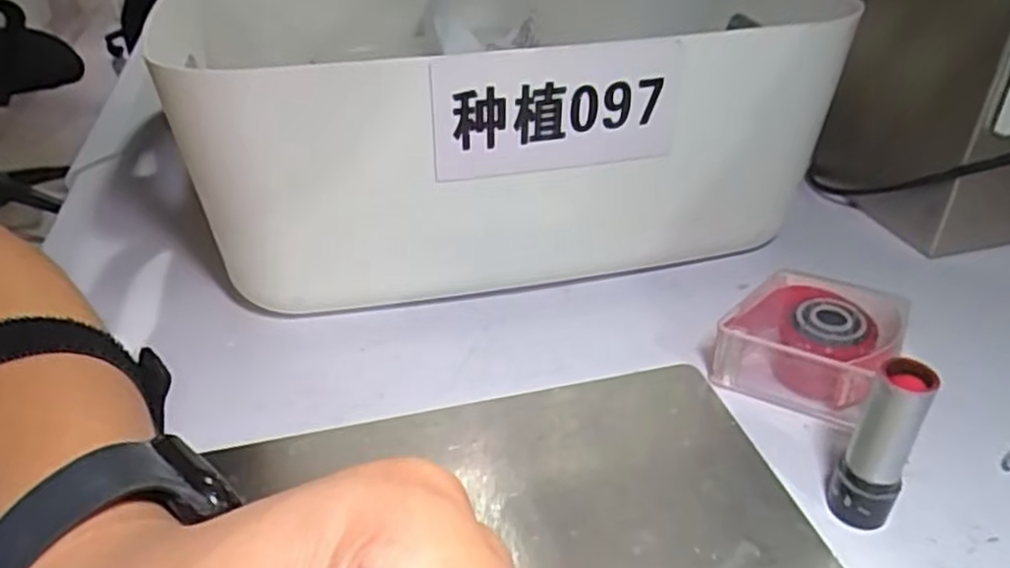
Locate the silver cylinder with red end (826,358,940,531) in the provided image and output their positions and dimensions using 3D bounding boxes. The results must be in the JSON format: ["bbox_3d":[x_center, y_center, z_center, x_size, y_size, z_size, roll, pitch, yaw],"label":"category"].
[{"bbox_3d":[0.117,0.051,0.229,0.018,0.058,0.018,19,39,27],"label":"silver cylinder with red end"}]

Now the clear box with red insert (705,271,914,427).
[{"bbox_3d":[0.122,0.023,0.293,0.057,0.030,0.053,23,41,31],"label":"clear box with red insert"}]

